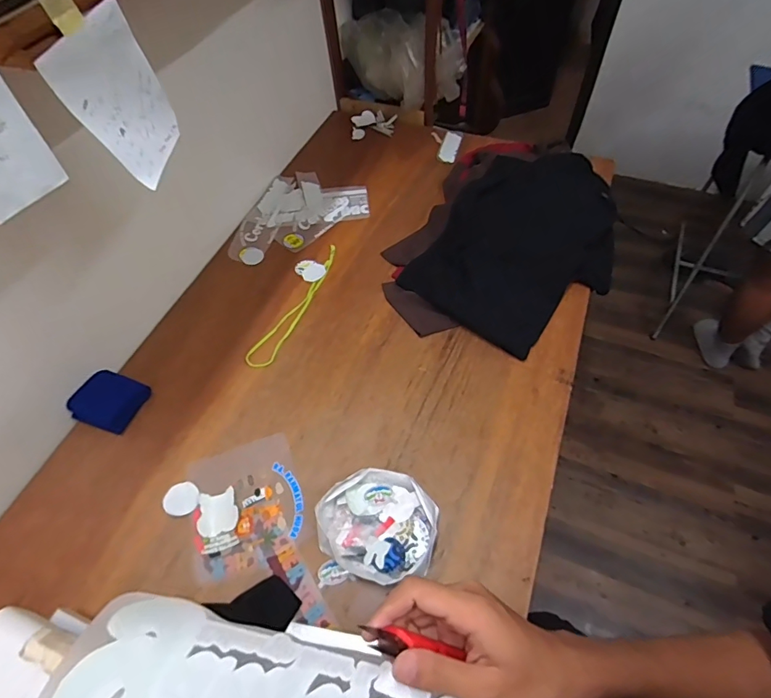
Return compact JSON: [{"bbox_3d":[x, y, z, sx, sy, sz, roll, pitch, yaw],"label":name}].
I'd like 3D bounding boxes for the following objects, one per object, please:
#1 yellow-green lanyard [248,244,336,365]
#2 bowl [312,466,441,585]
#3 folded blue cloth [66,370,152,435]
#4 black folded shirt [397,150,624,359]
[{"bbox_3d":[-0.203,-0.111,1.043,0.063,0.007,0.381,15,58,19],"label":"yellow-green lanyard"},{"bbox_3d":[-0.014,0.292,0.749,0.190,0.042,0.167,14,59,11],"label":"bowl"},{"bbox_3d":[-0.559,0.102,0.904,0.129,0.026,0.111,18,60,13],"label":"folded blue cloth"},{"bbox_3d":[0.347,-0.275,1.032,0.345,0.144,0.538,35,65,22],"label":"black folded shirt"}]

